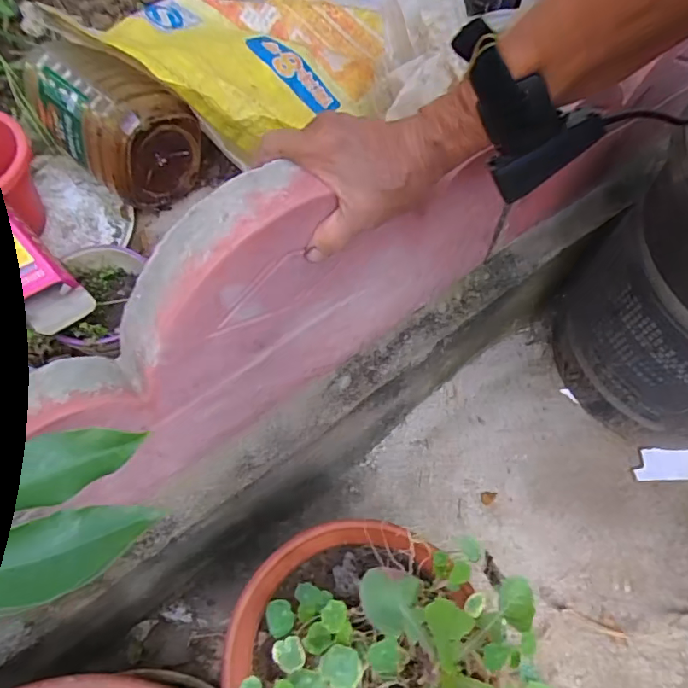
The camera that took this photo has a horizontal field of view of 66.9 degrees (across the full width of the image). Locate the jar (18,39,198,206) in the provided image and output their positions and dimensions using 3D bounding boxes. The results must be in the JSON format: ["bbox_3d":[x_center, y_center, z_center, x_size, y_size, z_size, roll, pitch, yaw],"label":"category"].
[{"bbox_3d":[-0.359,-0.330,0.791,0.248,0.173,0.136,35,66,15],"label":"jar"}]

